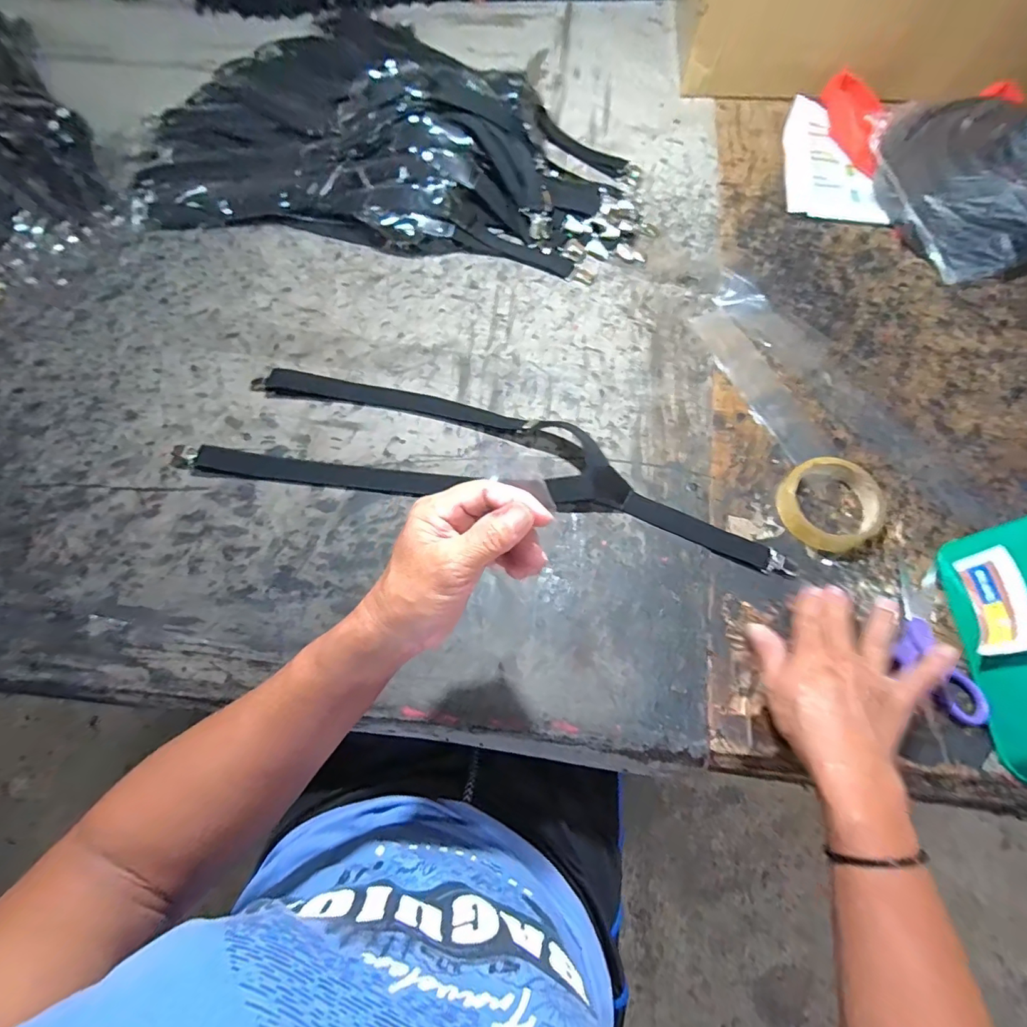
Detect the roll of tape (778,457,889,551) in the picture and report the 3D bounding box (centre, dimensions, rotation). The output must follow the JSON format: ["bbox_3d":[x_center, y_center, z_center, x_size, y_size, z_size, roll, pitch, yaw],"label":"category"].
[{"bbox_3d":[0.316,-0.011,0.488,0.089,0.031,0.091,-1,66,2],"label":"roll of tape"}]

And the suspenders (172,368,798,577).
[{"bbox_3d":[-0.036,-0.068,0.532,0.625,0.026,0.149,10,67,7],"label":"suspenders"}]

